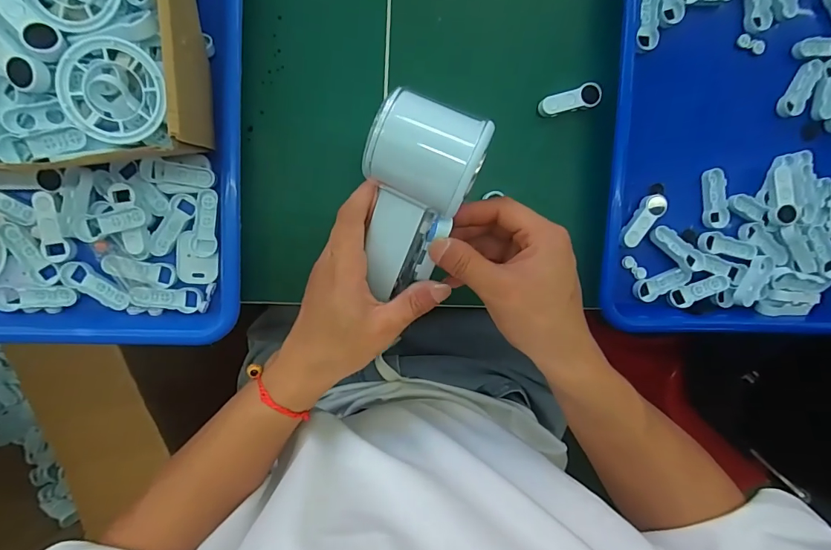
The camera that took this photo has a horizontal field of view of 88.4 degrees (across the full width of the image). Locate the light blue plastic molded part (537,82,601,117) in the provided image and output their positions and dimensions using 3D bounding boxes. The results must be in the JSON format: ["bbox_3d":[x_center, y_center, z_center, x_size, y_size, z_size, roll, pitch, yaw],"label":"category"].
[{"bbox_3d":[0.125,-0.140,0.346,0.050,0.009,0.018,-18,98,-5],"label":"light blue plastic molded part"}]

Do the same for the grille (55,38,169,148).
[{"bbox_3d":[-0.175,-0.107,0.247,0.055,0.006,0.057,-1,94,-7],"label":"grille"}]

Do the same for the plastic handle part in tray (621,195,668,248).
[{"bbox_3d":[0.191,-0.045,0.359,0.018,0.009,0.049,40,89,-8],"label":"plastic handle part in tray"}]

